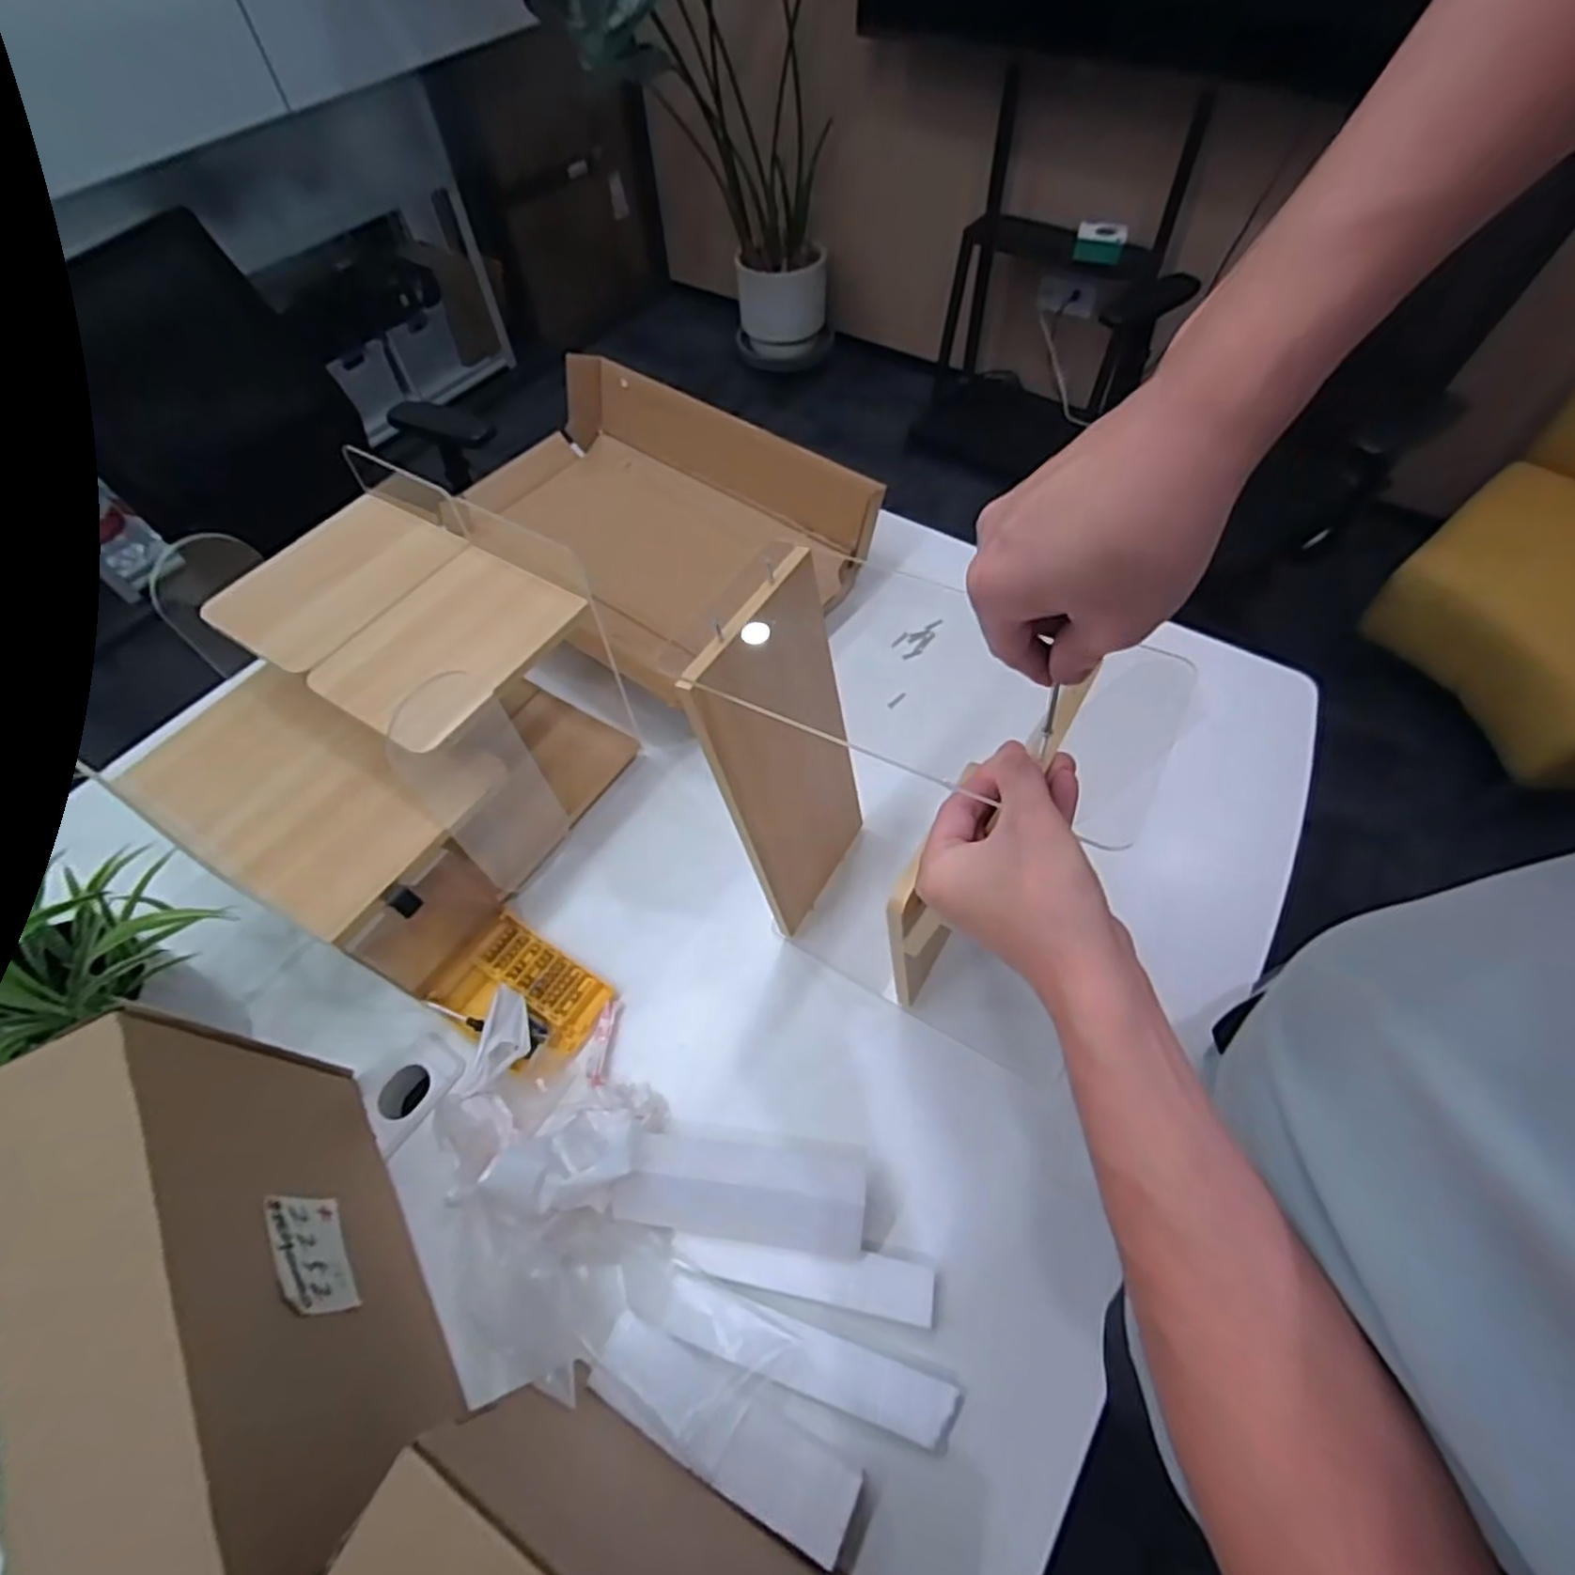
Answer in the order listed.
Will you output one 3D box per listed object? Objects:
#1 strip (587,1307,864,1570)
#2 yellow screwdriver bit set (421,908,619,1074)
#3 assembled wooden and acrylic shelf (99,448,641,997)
[{"bbox_3d":[-0.047,0.464,0.530,0.202,0.014,0.062,22,39,16],"label":"strip"},{"bbox_3d":[-0.252,0.200,0.695,0.146,0.022,0.106,27,62,18],"label":"yellow screwdriver bit set"},{"bbox_3d":[-0.390,-0.050,0.736,0.307,0.256,0.389,23,61,16],"label":"assembled wooden and acrylic shelf"}]

